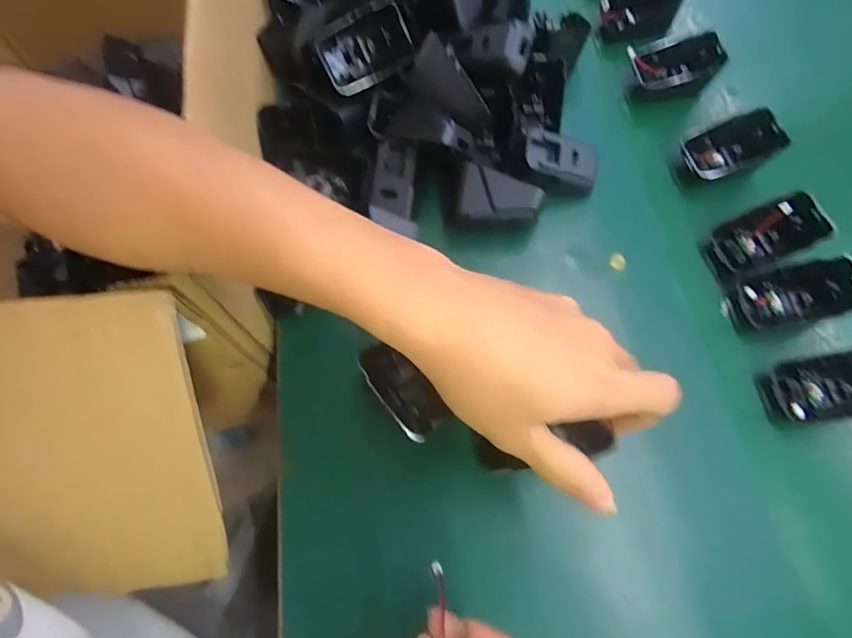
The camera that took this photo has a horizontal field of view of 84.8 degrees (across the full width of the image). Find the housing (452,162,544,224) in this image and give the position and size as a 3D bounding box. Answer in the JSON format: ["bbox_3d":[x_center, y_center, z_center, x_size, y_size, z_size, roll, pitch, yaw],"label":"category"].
[{"bbox_3d":[0.055,-0.088,0.345,0.063,0.022,0.040,11,99,8],"label":"housing"}]

